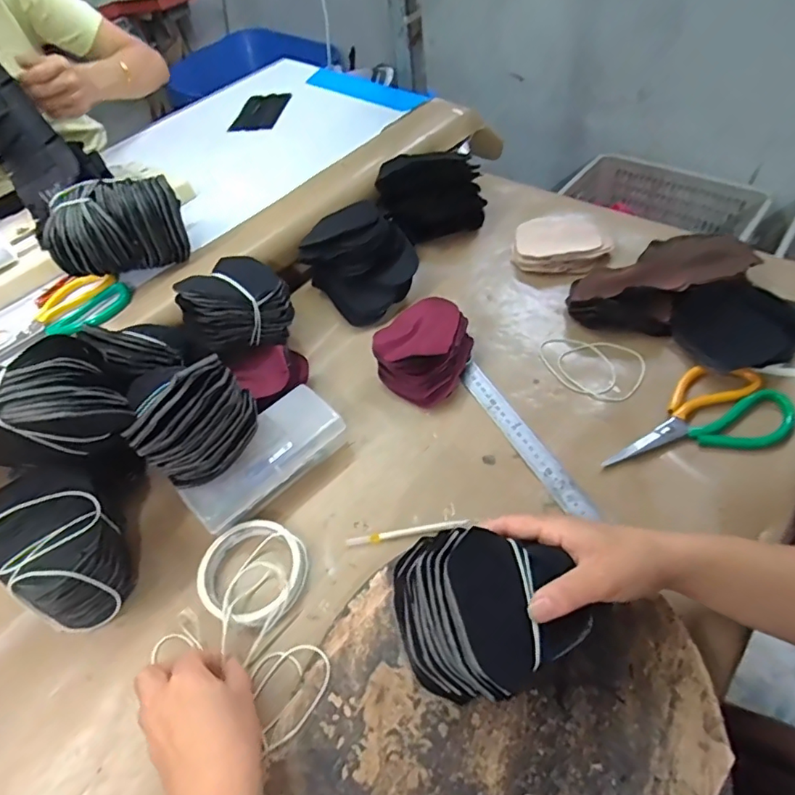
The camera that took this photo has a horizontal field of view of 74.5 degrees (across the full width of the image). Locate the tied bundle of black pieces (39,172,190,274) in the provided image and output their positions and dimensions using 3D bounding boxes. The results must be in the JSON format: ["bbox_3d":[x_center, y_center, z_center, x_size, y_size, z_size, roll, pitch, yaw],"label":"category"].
[{"bbox_3d":[-0.330,-0.191,0.624,0.153,0.105,0.078,-17,51,-4],"label":"tied bundle of black pieces"}]

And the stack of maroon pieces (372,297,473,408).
[{"bbox_3d":[0.033,-0.055,0.591,0.101,0.047,0.116,33,62,33],"label":"stack of maroon pieces"}]

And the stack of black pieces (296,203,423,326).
[{"bbox_3d":[-0.048,-0.180,0.671,0.128,0.089,0.133,-39,56,-20],"label":"stack of black pieces"}]

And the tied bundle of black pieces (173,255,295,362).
[{"bbox_3d":[-0.186,-0.113,0.606,0.116,0.084,0.101,-24,52,-10],"label":"tied bundle of black pieces"}]

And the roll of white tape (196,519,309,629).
[{"bbox_3d":[-0.128,0.157,0.469,0.096,0.019,0.089,-4,51,6],"label":"roll of white tape"}]

